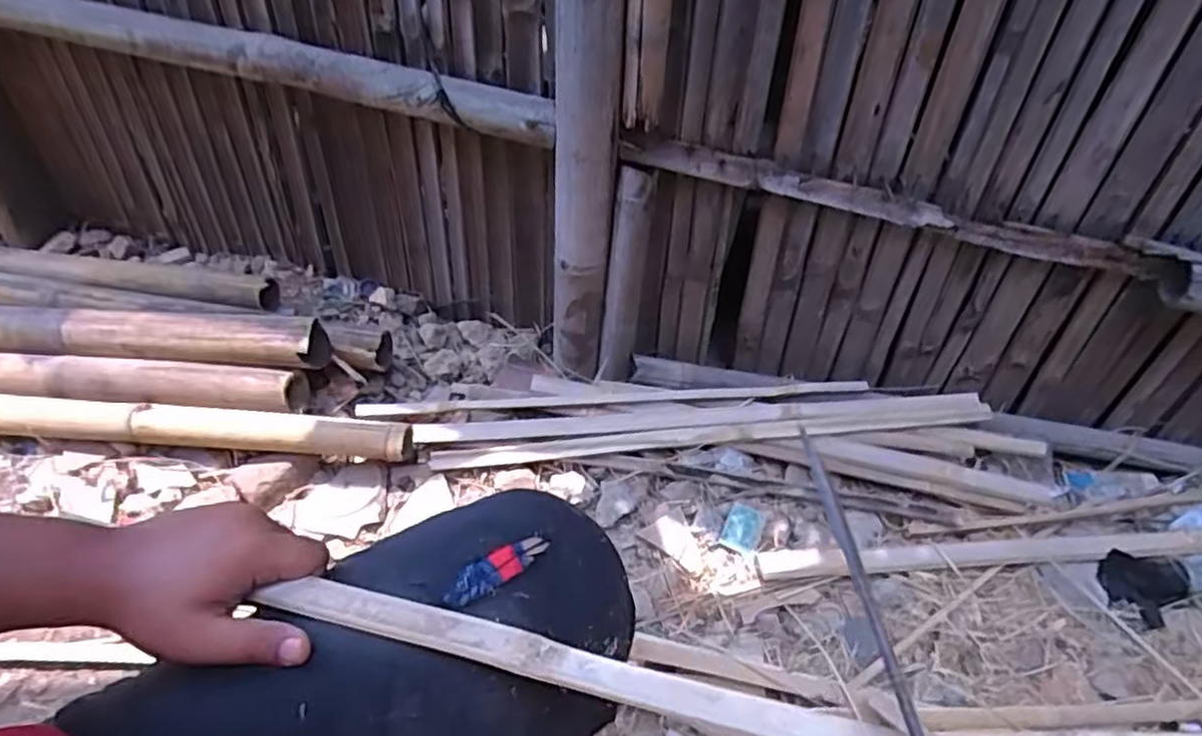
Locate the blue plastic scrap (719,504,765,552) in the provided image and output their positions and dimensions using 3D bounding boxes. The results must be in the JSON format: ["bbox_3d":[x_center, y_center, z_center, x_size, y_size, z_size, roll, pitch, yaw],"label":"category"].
[{"bbox_3d":[0.184,0.208,0.903,0.047,0.011,0.063,19,45,14],"label":"blue plastic scrap"}]

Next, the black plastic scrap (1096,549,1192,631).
[{"bbox_3d":[0.696,0.271,0.891,0.121,0.011,0.087,-25,51,-28],"label":"black plastic scrap"}]

